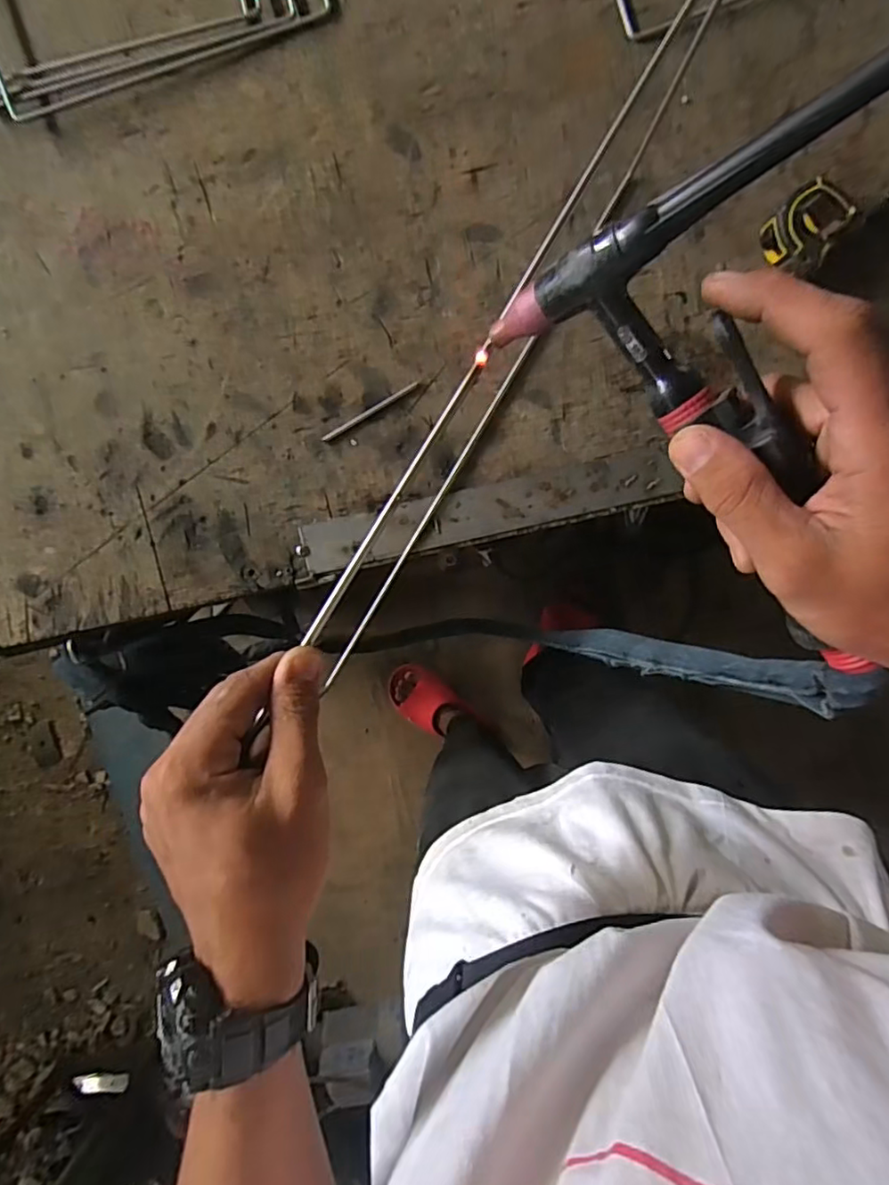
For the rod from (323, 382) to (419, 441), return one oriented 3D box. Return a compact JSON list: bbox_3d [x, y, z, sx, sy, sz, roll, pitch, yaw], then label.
[{"bbox_3d":[-0.068,-0.167,0.554,0.100,0.004,0.006,-31,93,2],"label":"rod"}]

